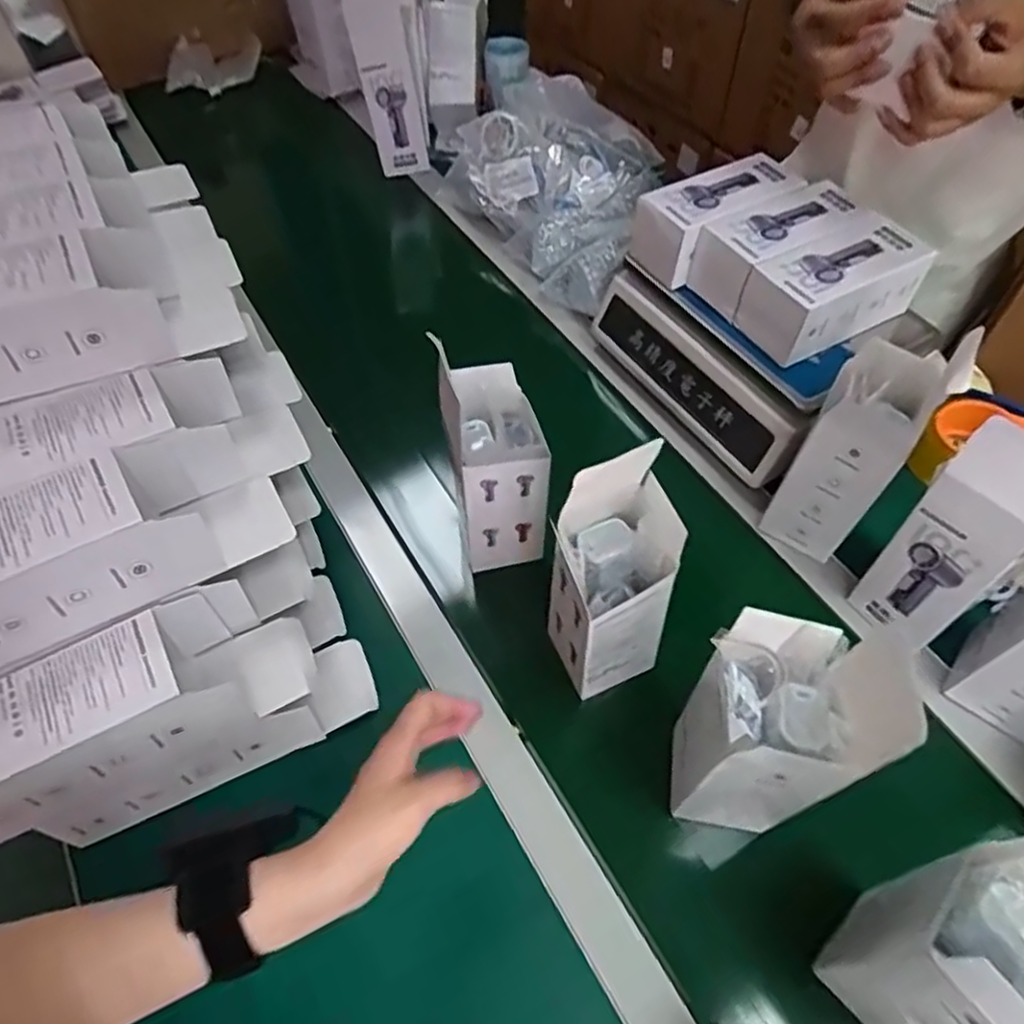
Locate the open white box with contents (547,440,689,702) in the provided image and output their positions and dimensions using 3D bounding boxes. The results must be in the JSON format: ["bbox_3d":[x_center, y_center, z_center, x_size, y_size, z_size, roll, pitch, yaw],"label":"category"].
[{"bbox_3d":[0.076,0.052,0.517,0.085,0.219,0.071,-21,57,-12],"label":"open white box with contents"}]

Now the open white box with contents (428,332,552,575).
[{"bbox_3d":[-0.011,-0.032,0.612,0.073,0.194,0.077,-7,55,-2],"label":"open white box with contents"}]

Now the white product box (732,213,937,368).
[{"bbox_3d":[0.305,-0.212,0.659,0.163,0.066,0.087,-25,58,-14],"label":"white product box"}]

